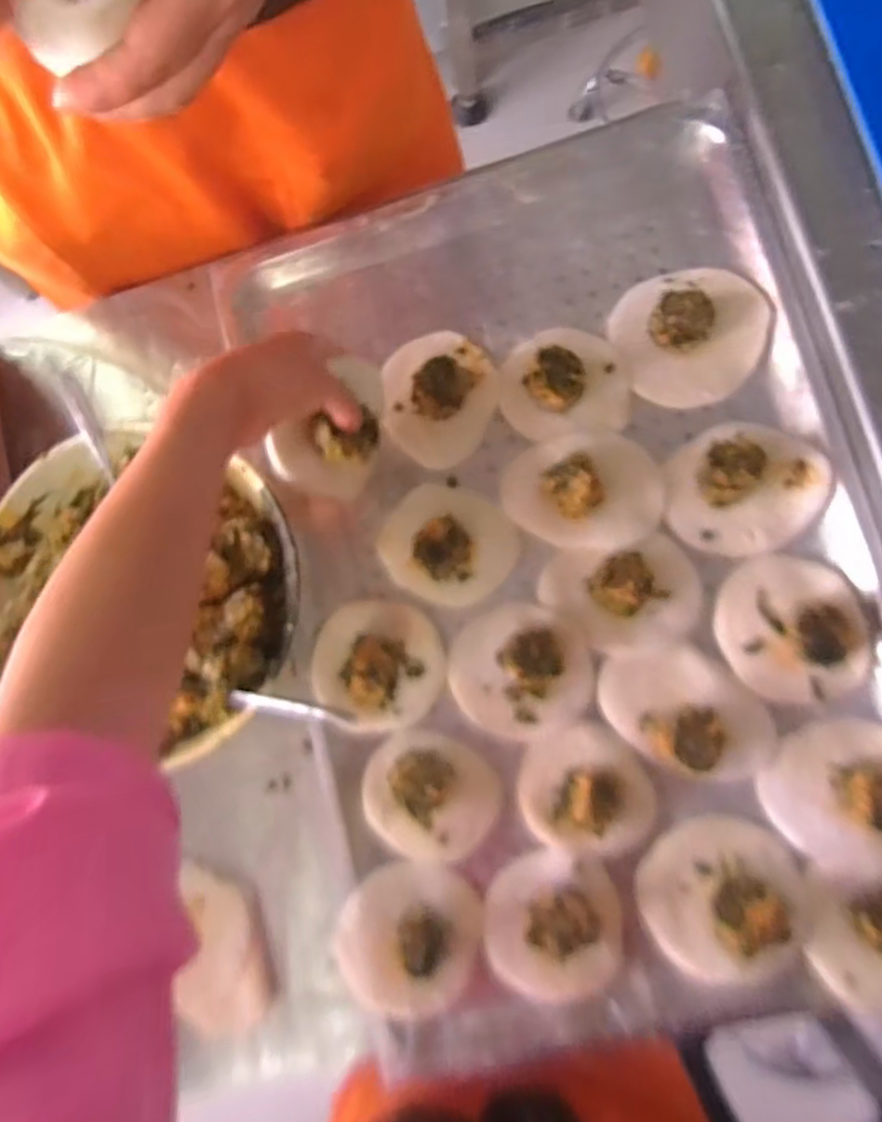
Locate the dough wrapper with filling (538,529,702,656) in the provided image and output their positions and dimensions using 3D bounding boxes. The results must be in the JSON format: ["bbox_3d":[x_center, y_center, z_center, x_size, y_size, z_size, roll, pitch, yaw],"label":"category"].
[{"bbox_3d":[0.119,0.023,0.432,0.098,0.019,0.071,-11,84,7],"label":"dough wrapper with filling"}]

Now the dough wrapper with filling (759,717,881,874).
[{"bbox_3d":[0.250,0.140,0.402,0.091,0.021,0.084,-1,85,8],"label":"dough wrapper with filling"}]

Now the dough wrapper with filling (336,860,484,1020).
[{"bbox_3d":[-0.021,0.245,0.432,0.088,0.022,0.088,-1,85,8],"label":"dough wrapper with filling"}]

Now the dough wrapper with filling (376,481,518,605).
[{"bbox_3d":[0.002,-0.013,0.451,0.088,0.035,0.079,29,90,10],"label":"dough wrapper with filling"}]

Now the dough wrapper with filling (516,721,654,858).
[{"bbox_3d":[0.093,0.148,0.424,0.081,0.022,0.078,-3,85,8],"label":"dough wrapper with filling"}]

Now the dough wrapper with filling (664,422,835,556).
[{"bbox_3d":[0.198,-0.048,0.424,0.097,0.028,0.083,-1,85,8],"label":"dough wrapper with filling"}]

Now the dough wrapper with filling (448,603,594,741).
[{"bbox_3d":[0.052,0.073,0.435,0.091,0.025,0.085,-6,84,8],"label":"dough wrapper with filling"}]

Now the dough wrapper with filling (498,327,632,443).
[{"bbox_3d":[0.083,-0.125,0.447,0.085,0.027,0.076,-7,84,8],"label":"dough wrapper with filling"}]

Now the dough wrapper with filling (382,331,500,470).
[{"bbox_3d":[-0.003,-0.116,0.457,0.078,0.031,0.092,0,85,9],"label":"dough wrapper with filling"}]

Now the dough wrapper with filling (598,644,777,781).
[{"bbox_3d":[0.157,0.096,0.419,0.111,0.022,0.072,35,91,10],"label":"dough wrapper with filling"}]

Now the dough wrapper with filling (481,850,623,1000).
[{"bbox_3d":[0.070,0.233,0.415,0.084,0.032,0.087,-7,84,8],"label":"dough wrapper with filling"}]

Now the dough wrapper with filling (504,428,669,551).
[{"bbox_3d":[0.093,-0.049,0.436,0.104,0.036,0.077,1,86,9],"label":"dough wrapper with filling"}]

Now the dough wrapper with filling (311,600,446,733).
[{"bbox_3d":[-0.043,0.071,0.451,0.085,0.023,0.084,8,87,9],"label":"dough wrapper with filling"}]

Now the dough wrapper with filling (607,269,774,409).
[{"bbox_3d":[0.169,-0.156,0.439,0.096,0.019,0.092,-1,85,8],"label":"dough wrapper with filling"}]

